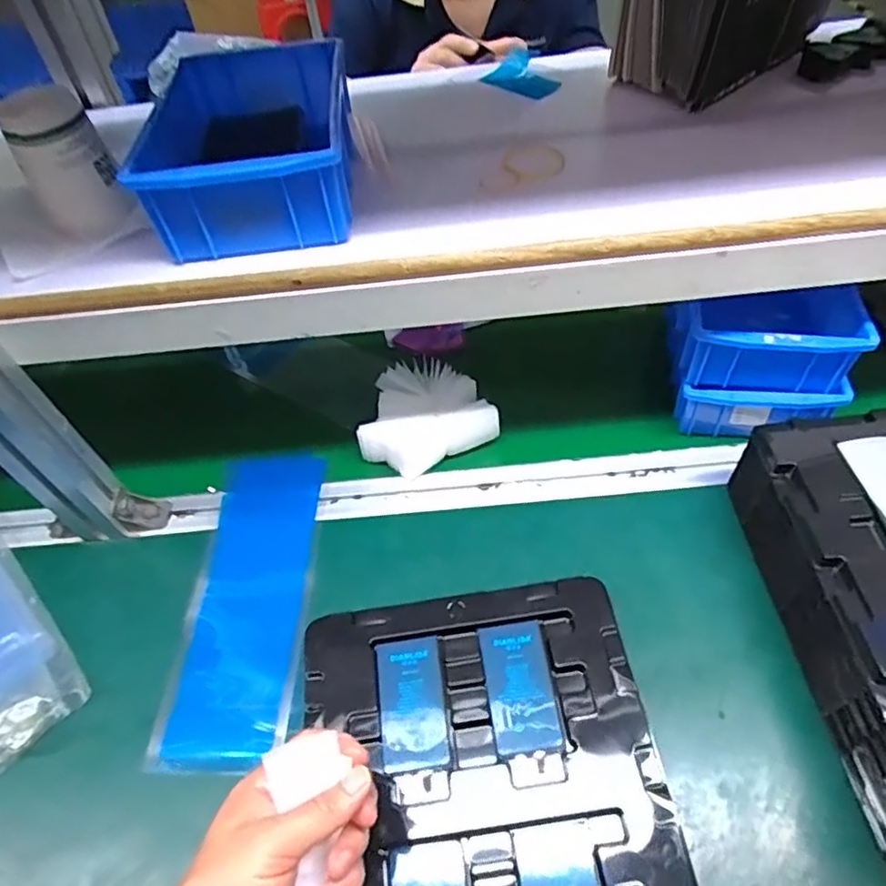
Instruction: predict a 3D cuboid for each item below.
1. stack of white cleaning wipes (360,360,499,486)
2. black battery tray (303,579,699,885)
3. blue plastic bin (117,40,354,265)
[{"bbox_3d":[-0.022,-0.027,0.585,0.123,0.043,0.096,-20,51,-10],"label":"stack of white cleaning wipes"},{"bbox_3d":[0.028,0.226,0.379,0.217,0.029,0.272,-9,50,-1],"label":"black battery tray"},{"bbox_3d":[-0.131,-0.216,0.444,0.127,0.061,0.209,-8,50,0],"label":"blue plastic bin"}]

